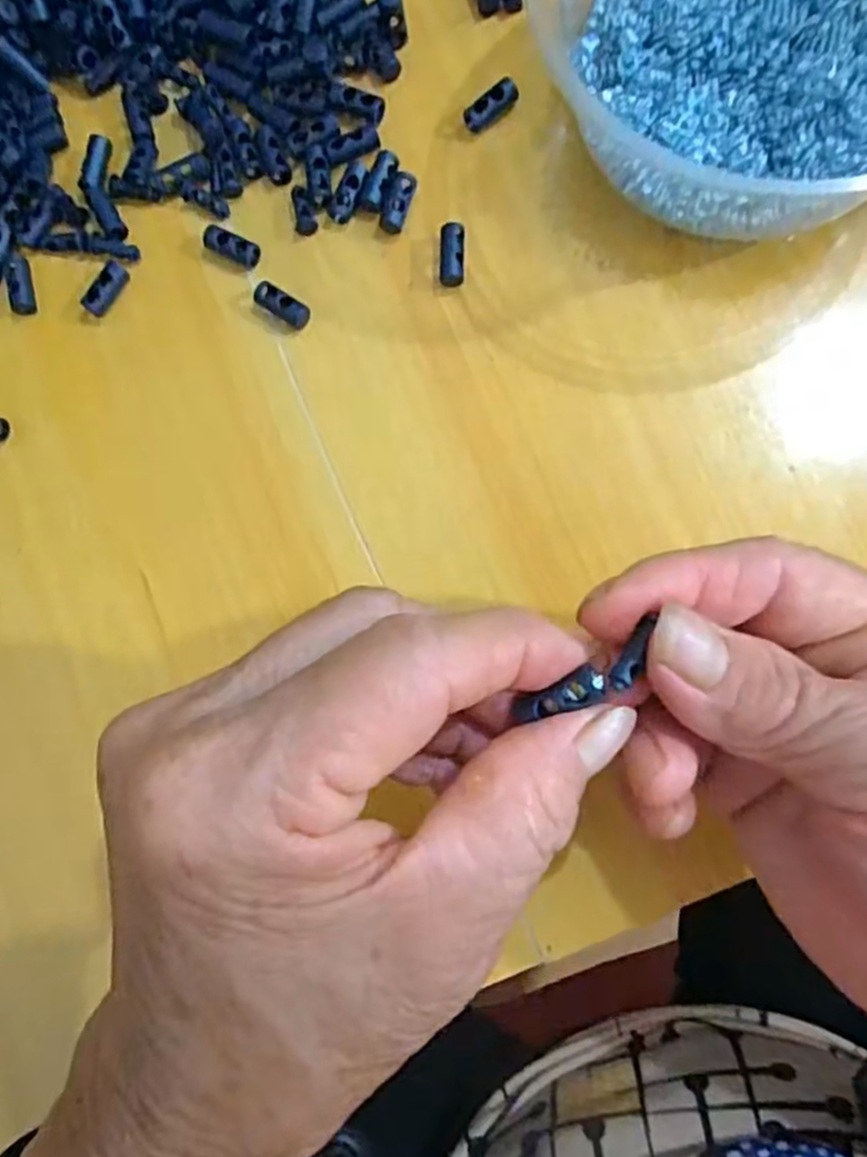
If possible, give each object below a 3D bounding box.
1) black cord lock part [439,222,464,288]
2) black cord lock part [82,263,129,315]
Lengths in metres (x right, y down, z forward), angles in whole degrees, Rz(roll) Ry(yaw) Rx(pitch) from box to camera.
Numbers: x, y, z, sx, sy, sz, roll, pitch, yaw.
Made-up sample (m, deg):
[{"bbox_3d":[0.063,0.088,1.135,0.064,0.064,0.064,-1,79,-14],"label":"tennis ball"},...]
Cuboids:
[{"bbox_3d":[0.006,-0.104,0.243,0.008,0.007,0.020,2,84,6],"label":"black cord lock part"},{"bbox_3d":[-0.110,-0.097,0.252,0.007,0.006,0.019,40,89,9],"label":"black cord lock part"}]

